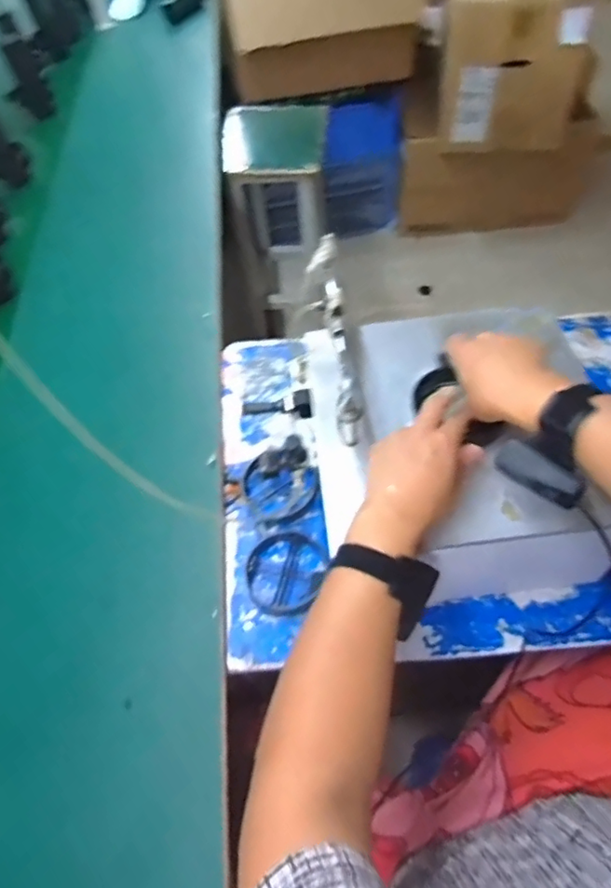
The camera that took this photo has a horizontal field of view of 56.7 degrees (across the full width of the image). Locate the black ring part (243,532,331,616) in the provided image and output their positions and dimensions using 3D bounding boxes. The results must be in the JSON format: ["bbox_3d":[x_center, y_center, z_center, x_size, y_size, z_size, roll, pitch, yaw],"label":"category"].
[{"bbox_3d":[-0.027,0.153,0.680,0.098,0.014,0.102,-2,56,3],"label":"black ring part"}]

